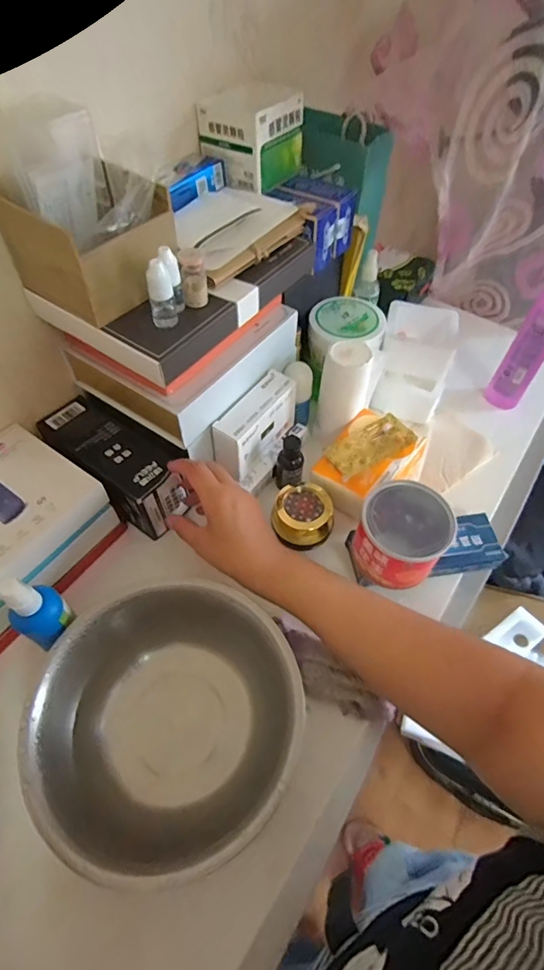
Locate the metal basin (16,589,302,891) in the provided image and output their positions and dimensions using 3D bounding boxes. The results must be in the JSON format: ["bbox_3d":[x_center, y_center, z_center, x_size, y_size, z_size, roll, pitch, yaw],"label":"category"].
[{"bbox_3d":[-0.081,0.192,0.382,0.197,0.083,0.197,1,55,-1],"label":"metal basin"}]

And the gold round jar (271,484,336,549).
[{"bbox_3d":[0.035,0.030,0.495,0.061,0.050,0.058,1,55,-1],"label":"gold round jar"}]

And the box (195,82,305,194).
[{"bbox_3d":[-0.021,-0.380,0.503,0.085,0.070,0.099,32,61,19],"label":"box"}]

